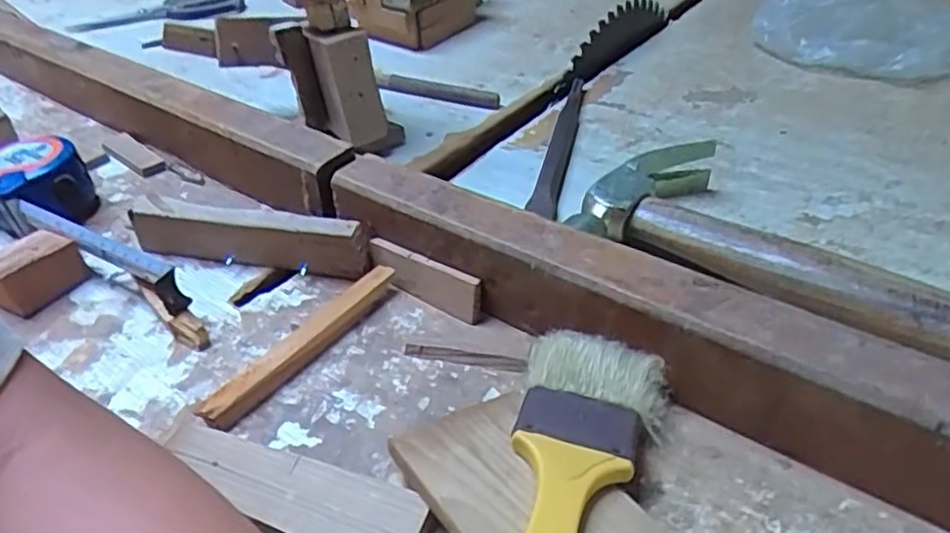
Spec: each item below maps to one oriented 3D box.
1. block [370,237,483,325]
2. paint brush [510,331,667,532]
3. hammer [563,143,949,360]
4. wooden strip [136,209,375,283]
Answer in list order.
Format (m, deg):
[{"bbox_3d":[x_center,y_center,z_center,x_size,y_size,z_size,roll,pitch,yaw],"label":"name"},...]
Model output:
[{"bbox_3d":[-0.027,0.005,0.353,0.071,0.024,0.010,23,45,30],"label":"block"},{"bbox_3d":[0.033,0.082,0.229,0.053,0.023,0.169,7,39,14],"label":"paint brush"},{"bbox_3d":[0.206,0.003,0.332,0.307,0.026,0.112,24,45,31],"label":"hammer"},{"bbox_3d":[-0.127,-0.014,0.380,0.141,0.031,0.012,6,39,13],"label":"wooden strip"}]

